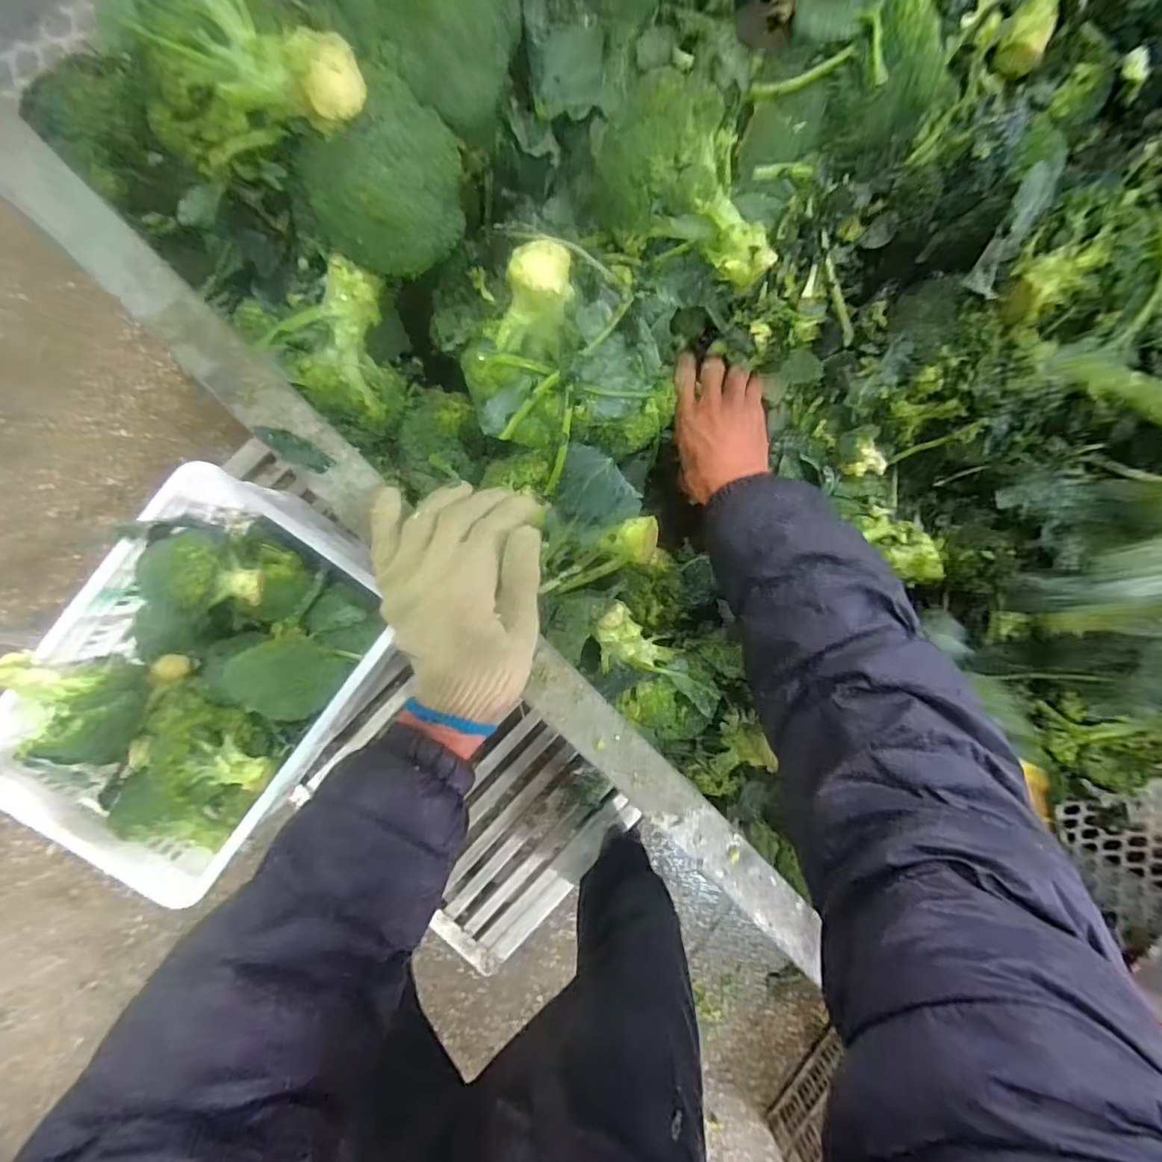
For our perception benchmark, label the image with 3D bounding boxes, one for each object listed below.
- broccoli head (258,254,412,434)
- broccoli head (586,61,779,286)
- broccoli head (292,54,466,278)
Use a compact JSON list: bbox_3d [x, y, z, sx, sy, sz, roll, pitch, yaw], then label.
[{"bbox_3d":[-0.194,-0.191,0.458,0.079,0.105,0.116,-9,92,-7],"label":"broccoli head"},{"bbox_3d":[0.087,-0.299,0.427,0.148,0.083,0.078,22,88,-8],"label":"broccoli head"},{"bbox_3d":[-0.134,-0.283,0.399,0.085,0.085,0.111,44,85,-6],"label":"broccoli head"}]

